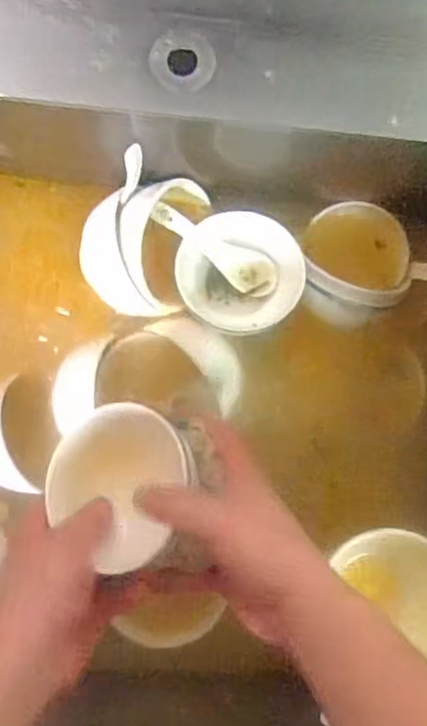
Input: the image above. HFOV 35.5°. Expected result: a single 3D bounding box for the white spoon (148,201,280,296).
[{"bbox_3d":[0.001,-0.101,0.584,0.129,0.032,0.039,28,80,-34],"label":"white spoon"}]

